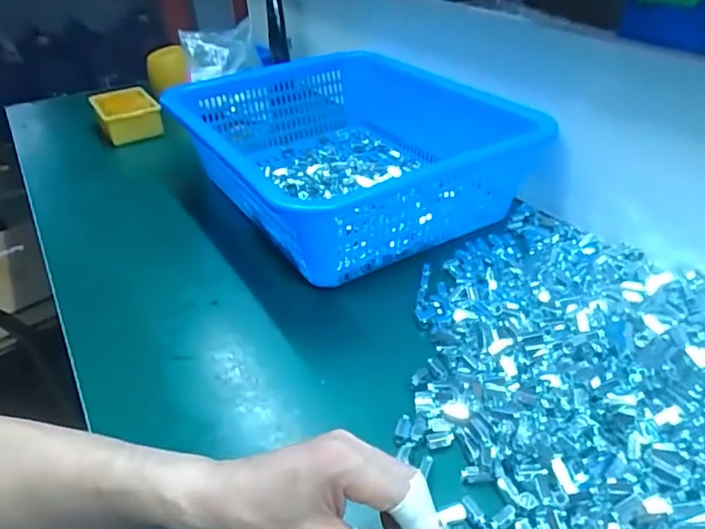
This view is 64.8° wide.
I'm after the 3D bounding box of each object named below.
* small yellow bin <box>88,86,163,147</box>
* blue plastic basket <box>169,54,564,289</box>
[{"bbox_3d":[-0.416,-0.276,1.013,0.101,0.053,0.153,-22,39,-24],"label":"small yellow bin"},{"bbox_3d":[-0.021,-0.165,0.767,0.355,0.127,0.498,-19,38,-20],"label":"blue plastic basket"}]

